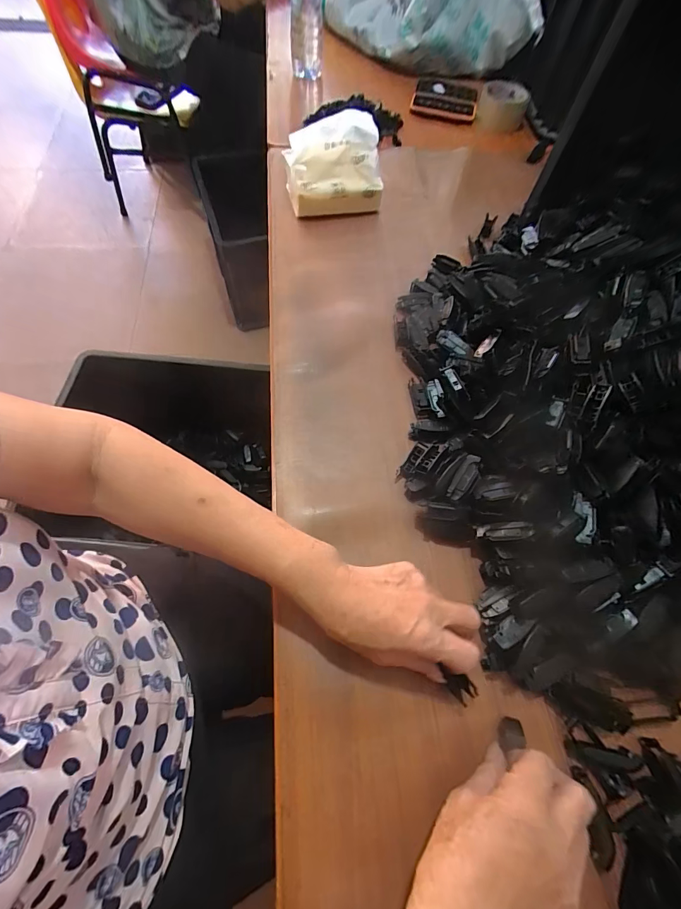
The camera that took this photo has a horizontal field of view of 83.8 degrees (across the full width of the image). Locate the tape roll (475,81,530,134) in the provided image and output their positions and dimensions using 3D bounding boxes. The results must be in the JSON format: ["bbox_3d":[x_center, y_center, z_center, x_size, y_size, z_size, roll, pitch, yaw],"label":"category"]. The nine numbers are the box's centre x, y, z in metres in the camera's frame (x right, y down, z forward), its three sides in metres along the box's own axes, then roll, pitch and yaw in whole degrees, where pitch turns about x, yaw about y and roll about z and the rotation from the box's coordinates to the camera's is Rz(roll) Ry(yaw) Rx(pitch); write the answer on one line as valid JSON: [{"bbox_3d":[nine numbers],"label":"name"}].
[{"bbox_3d":[0.328,-0.708,0.776,0.093,0.045,0.097,16,64,4],"label":"tape roll"}]

